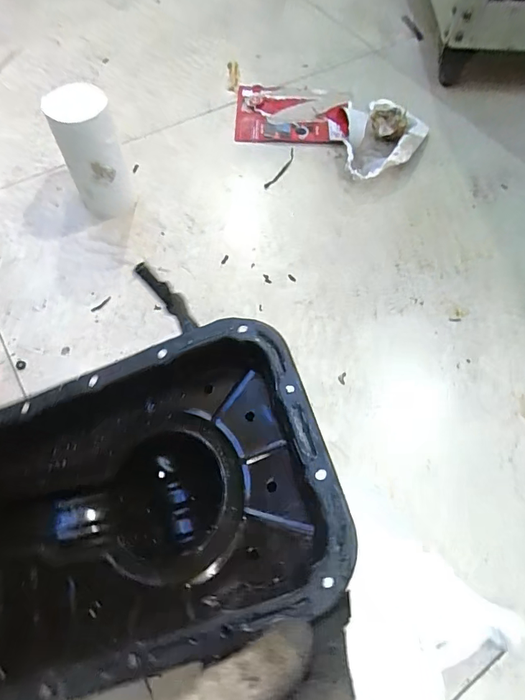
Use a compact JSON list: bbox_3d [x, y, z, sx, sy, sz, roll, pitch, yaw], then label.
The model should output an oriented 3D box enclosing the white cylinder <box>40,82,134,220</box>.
[{"bbox_3d":[-0.213,-0.242,0.538,0.071,0.151,0.059,-20,64,-12],"label":"white cylinder"}]

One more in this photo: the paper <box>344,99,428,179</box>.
[{"bbox_3d":[0.190,-0.345,0.684,0.113,0.037,0.184,28,65,13],"label":"paper"}]

